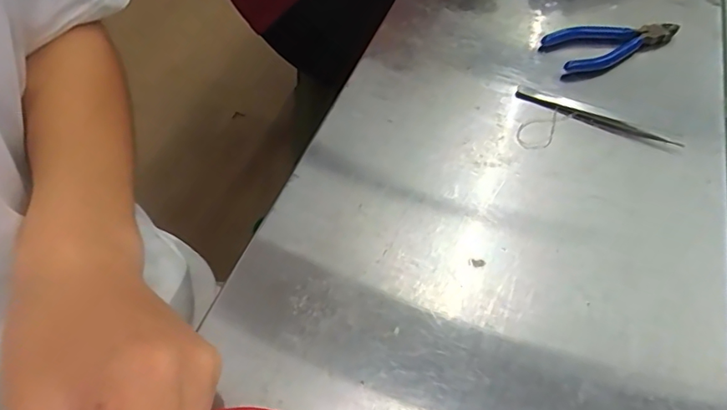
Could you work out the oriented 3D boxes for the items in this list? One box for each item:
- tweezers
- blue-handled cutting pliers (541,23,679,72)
[{"bbox_3d":[0.186,-0.069,0.417,0.129,0.006,0.014,22,57,14],"label":"tweezers"},{"bbox_3d":[0.230,-0.143,0.468,0.124,0.020,0.044,-9,55,-7],"label":"blue-handled cutting pliers"}]

